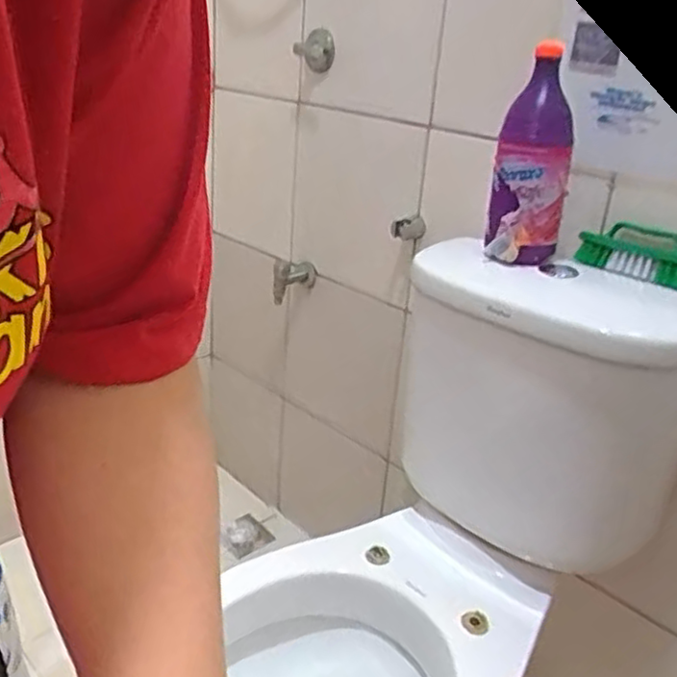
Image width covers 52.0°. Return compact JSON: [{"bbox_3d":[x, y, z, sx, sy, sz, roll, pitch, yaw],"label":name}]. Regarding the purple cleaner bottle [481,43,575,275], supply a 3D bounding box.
[{"bbox_3d":[0.228,-0.206,0.805,0.091,0.235,0.073,10,27,12],"label":"purple cleaner bottle"}]

